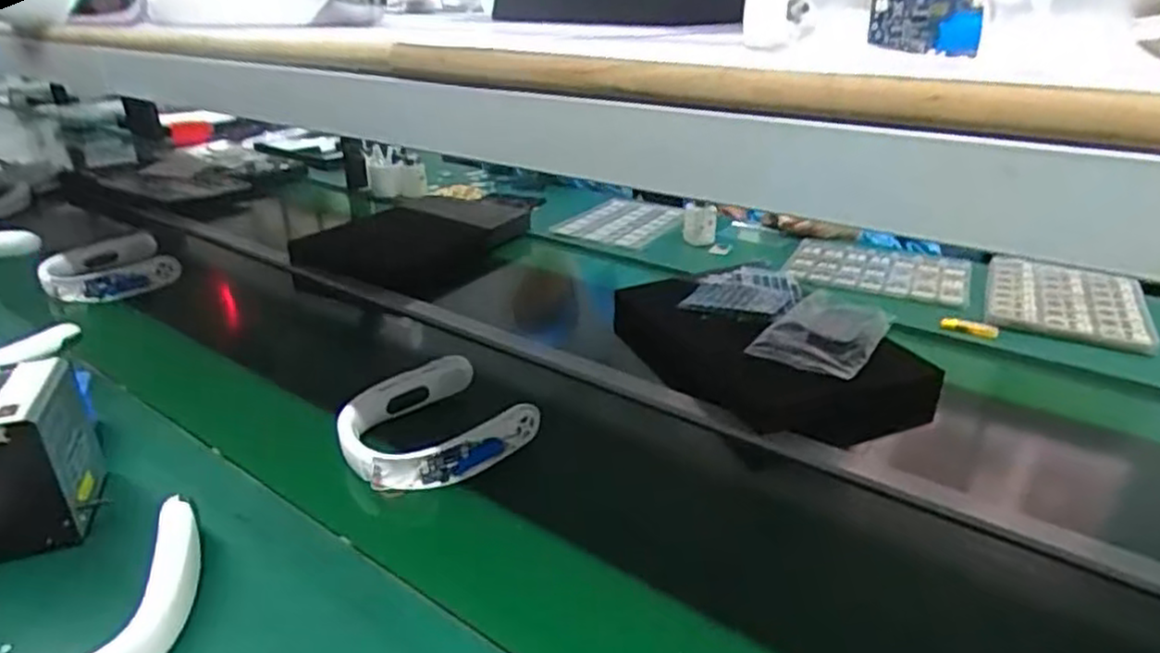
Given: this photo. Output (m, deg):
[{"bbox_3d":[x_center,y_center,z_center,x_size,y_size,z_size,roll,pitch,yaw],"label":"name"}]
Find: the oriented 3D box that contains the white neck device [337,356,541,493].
[{"bbox_3d":[-0.176,0.113,0.834,0.193,0.062,0.171,-21,33,-35],"label":"white neck device"}]

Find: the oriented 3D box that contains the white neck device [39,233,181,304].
[{"bbox_3d":[-0.854,-0.109,1.295,0.201,0.052,0.207,-22,34,-36],"label":"white neck device"}]

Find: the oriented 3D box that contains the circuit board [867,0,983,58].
[{"bbox_3d":[0.186,-0.167,0.383,0.054,0.038,0.017,17,31,30],"label":"circuit board"}]

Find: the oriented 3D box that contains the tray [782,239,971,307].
[{"bbox_3d":[0.578,-0.117,1.382,0.315,0.018,0.275,14,30,26],"label":"tray"}]

